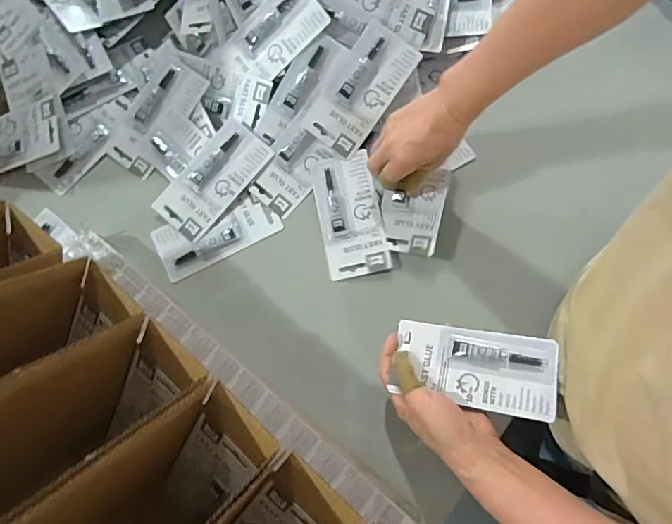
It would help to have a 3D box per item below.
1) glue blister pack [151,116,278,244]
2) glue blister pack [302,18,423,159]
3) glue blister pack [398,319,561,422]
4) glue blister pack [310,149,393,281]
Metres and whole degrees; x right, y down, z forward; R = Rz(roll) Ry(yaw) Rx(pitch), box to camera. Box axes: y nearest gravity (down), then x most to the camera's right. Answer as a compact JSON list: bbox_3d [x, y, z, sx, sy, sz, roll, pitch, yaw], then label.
[{"bbox_3d":[-0.164,-0.111,0.618,0.081,0.025,0.160,40,80,11],"label":"glue blister pack"},{"bbox_3d":[0.034,-0.220,0.596,0.078,0.013,0.163,34,97,-10],"label":"glue blister pack"},{"bbox_3d":[0.140,0.106,0.472,0.153,0.009,0.079,5,69,19],"label":"glue blister pack"},{"bbox_3d":[0.018,-0.060,0.600,0.077,0.023,0.158,-12,76,-1],"label":"glue blister pack"}]

